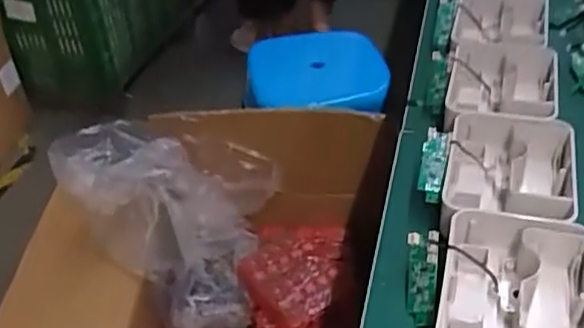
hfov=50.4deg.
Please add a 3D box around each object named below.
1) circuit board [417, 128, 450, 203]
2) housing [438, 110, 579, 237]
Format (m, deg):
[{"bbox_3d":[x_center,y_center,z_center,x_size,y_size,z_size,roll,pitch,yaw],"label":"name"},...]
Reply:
[{"bbox_3d":[0.120,0.001,0.527,0.021,0.013,0.067,8,59,13],"label":"circuit board"},{"bbox_3d":[0.177,0.007,0.508,0.097,0.038,0.127,9,41,14],"label":"housing"}]

